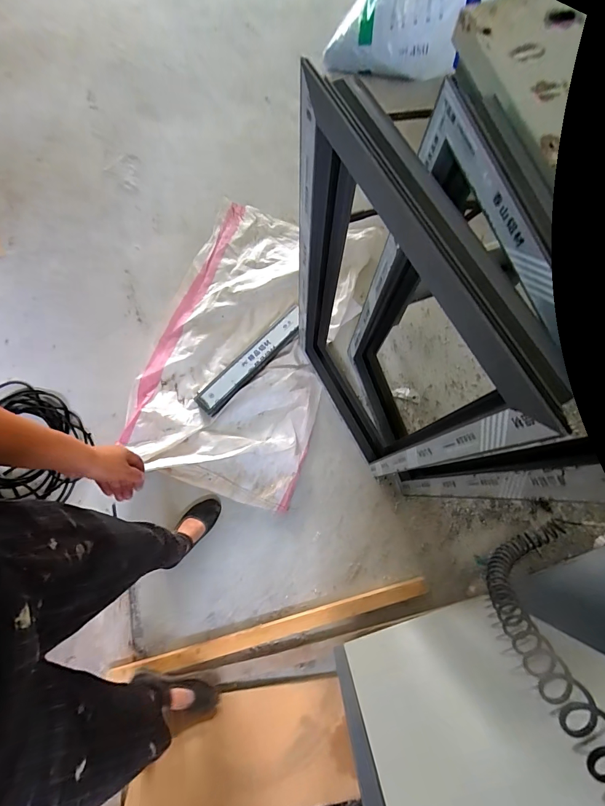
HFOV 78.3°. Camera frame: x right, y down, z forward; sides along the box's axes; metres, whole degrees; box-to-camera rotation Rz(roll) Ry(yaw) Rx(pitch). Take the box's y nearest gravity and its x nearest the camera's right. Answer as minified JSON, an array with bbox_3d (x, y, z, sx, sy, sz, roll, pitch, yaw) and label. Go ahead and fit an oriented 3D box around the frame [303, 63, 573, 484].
[{"bbox_3d":[0.139,-0.098,0.881,0.120,0.913,0.536,-20,78,-6],"label":"frame"}]

